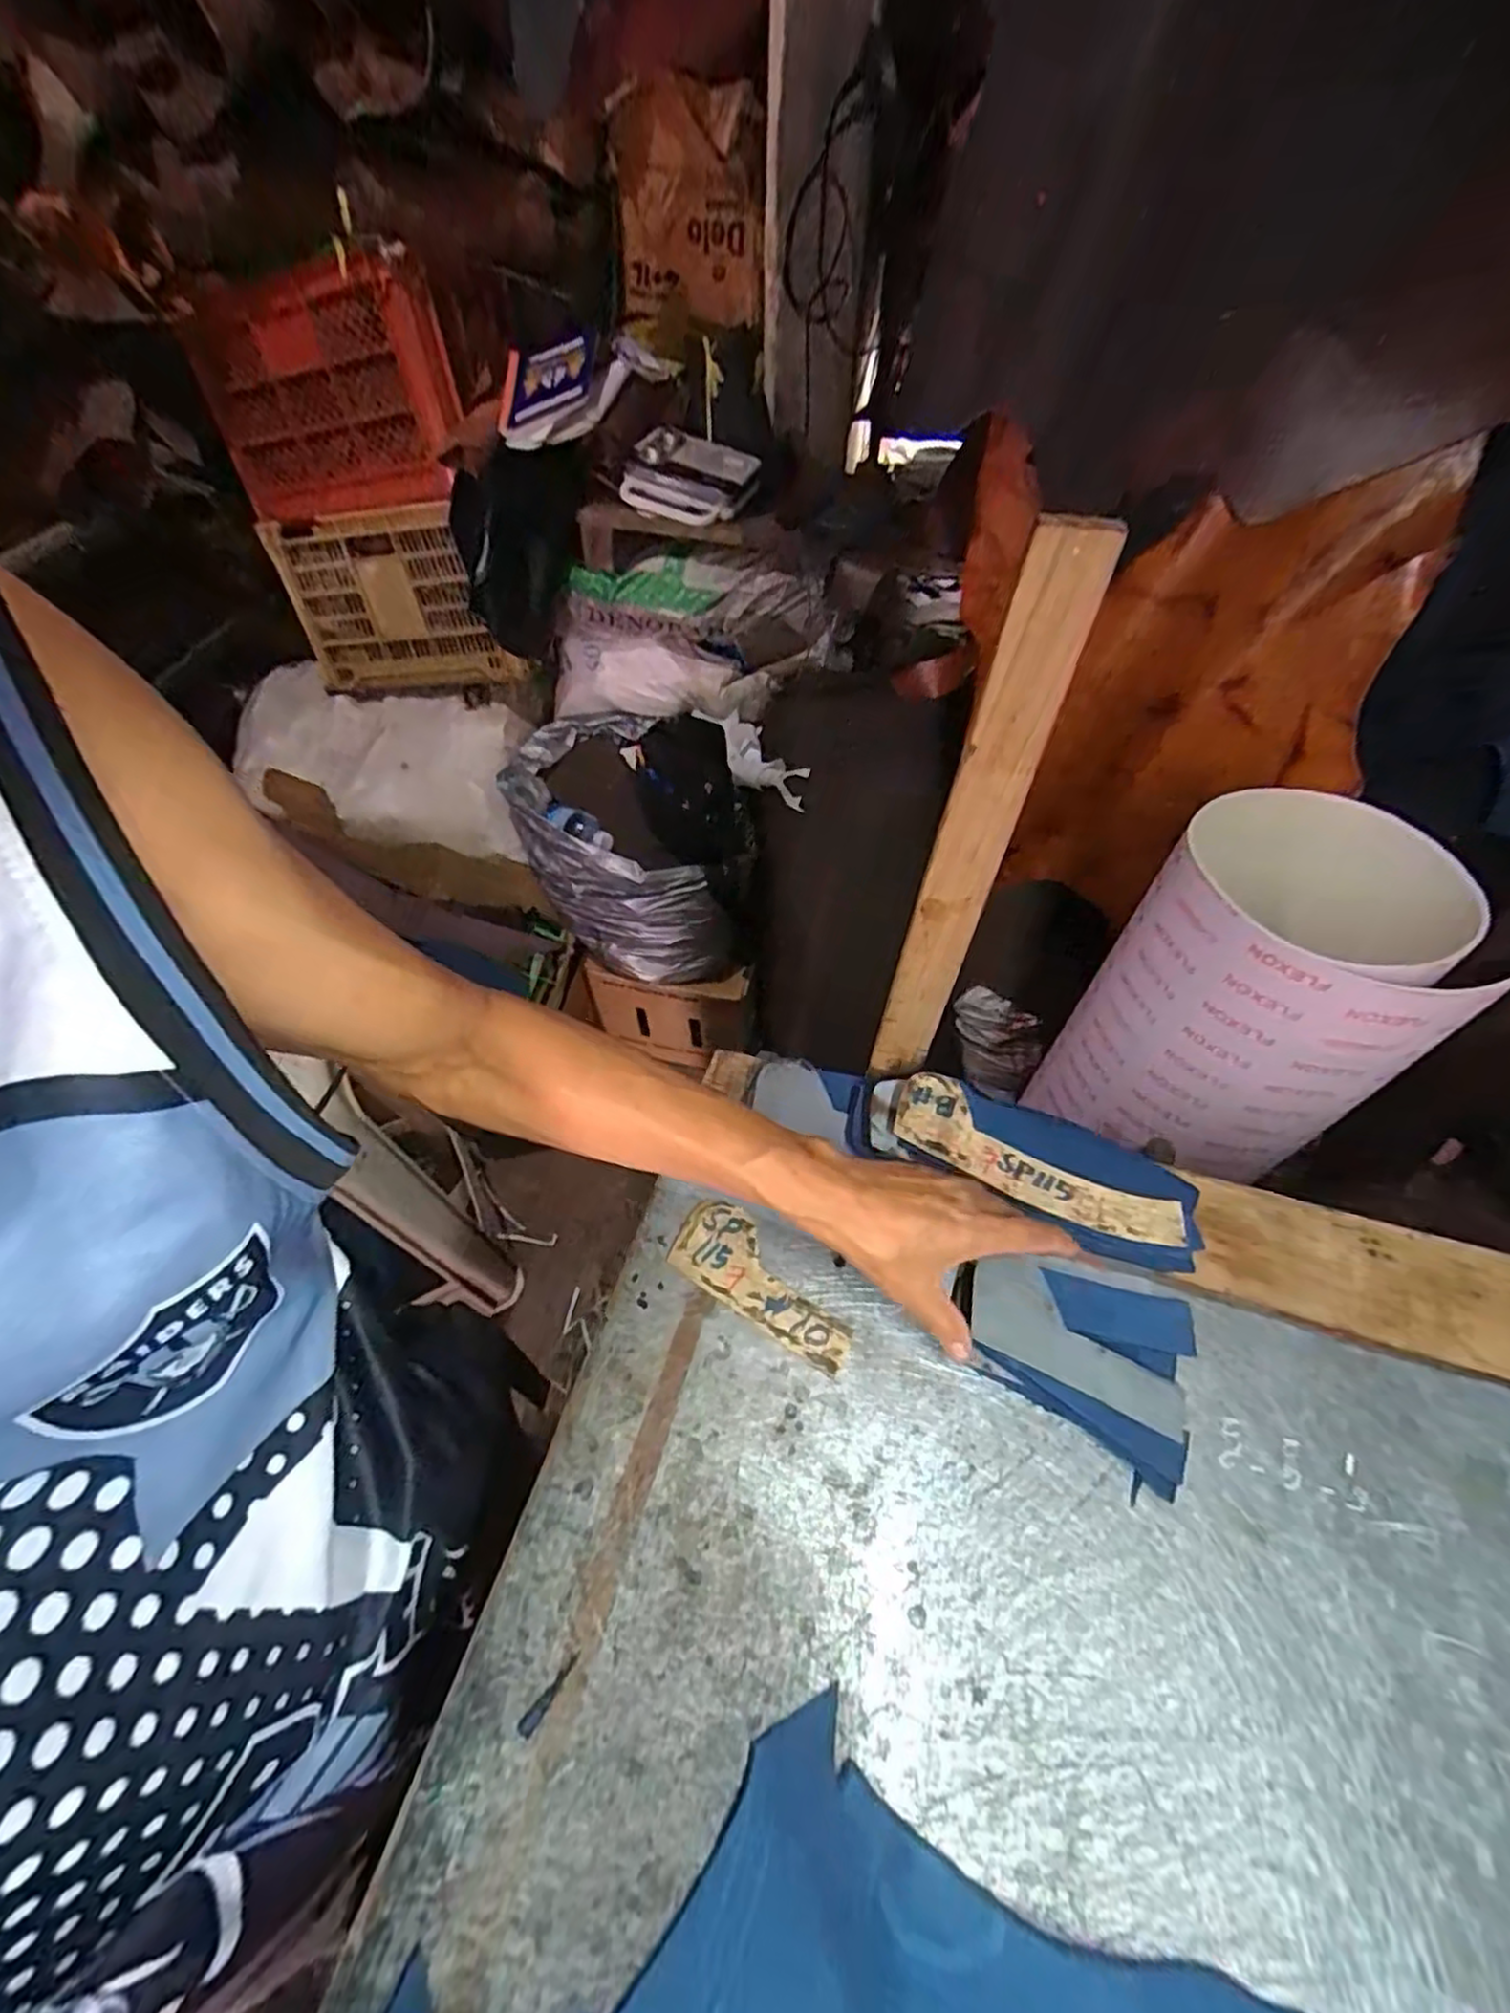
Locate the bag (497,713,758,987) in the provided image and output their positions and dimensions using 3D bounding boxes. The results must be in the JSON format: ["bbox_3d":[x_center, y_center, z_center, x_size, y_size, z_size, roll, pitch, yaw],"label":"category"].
[{"bbox_3d":[-0.235,-0.312,1.391,0.404,0.359,0.418,-11,52,-9],"label":"bag"}]

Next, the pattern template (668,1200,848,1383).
[{"bbox_3d":[0.007,0.179,0.466,0.127,0.005,0.054,28,56,16],"label":"pattern template"}]

